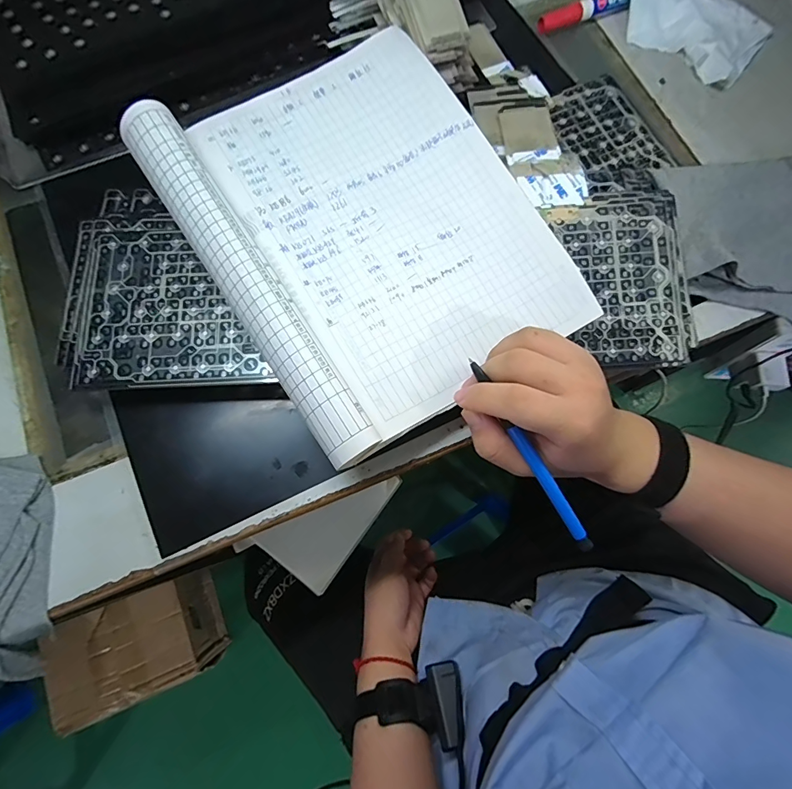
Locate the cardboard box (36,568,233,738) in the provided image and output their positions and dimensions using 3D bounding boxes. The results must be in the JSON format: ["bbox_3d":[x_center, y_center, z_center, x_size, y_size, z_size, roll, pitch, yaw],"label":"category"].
[{"bbox_3d":[-0.550,0.548,0.908,0.273,0.170,0.195,-22,75,-6],"label":"cardboard box"}]

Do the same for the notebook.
[{"bbox_3d":[-0.022,-0.129,0.302,0.222,0.043,0.286,-32,76,-8],"label":"notebook"}]

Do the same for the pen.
[{"bbox_3d":[0.084,0.039,0.262,0.008,0.005,0.139,-33,93,-9],"label":"pen"}]

